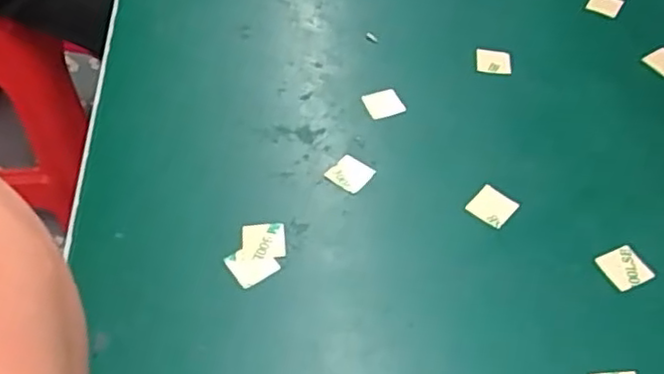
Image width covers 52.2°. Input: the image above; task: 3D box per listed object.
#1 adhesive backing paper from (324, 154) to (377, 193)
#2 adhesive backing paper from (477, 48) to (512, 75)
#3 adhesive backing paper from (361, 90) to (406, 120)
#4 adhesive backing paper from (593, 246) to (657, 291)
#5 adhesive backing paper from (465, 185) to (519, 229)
[{"bbox_3d":[0.007,-0.006,0.271,0.015,0.004,0.016,32,56,22],"label":"adhesive backing paper"},{"bbox_3d":[0.076,-0.059,0.317,0.016,0.005,0.014,4,50,2],"label":"adhesive backing paper"},{"bbox_3d":[0.023,-0.037,0.298,0.016,0.004,0.014,-15,59,-8],"label":"adhesive backing paper"},{"bbox_3d":[0.106,0.028,0.244,0.016,0.004,0.016,-18,53,-16],"label":"adhesive backing paper"},{"bbox_3d":[0.062,0.008,0.262,0.015,0.004,0.015,36,66,20],"label":"adhesive backing paper"}]

